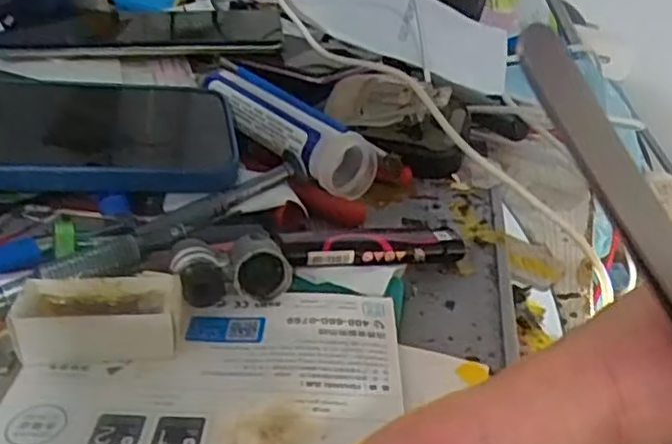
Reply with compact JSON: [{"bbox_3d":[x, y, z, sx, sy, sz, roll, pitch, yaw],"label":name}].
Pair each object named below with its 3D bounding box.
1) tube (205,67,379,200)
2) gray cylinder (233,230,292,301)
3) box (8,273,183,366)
[{"bbox_3d":[-0.026,-0.050,0.351,0.103,0.029,0.030,36,40,24],"label":"tube"},{"bbox_3d":[-0.026,0.016,0.243,0.019,0.020,0.018,-1,29,-8],"label":"gray cylinder"},{"bbox_3d":[-0.073,0.030,0.215,0.047,0.018,0.022,-1,29,-8],"label":"box"}]

